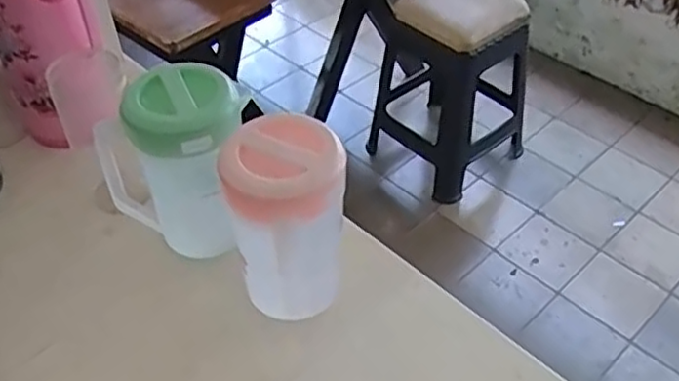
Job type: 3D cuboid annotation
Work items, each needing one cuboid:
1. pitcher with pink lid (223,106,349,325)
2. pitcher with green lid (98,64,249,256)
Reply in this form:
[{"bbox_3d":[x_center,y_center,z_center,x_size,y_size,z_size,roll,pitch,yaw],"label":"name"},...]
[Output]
[{"bbox_3d":[-0.056,0.037,0.735,0.123,0.201,0.135,-5,46,-3],"label":"pitcher with pink lid"},{"bbox_3d":[-0.179,-0.022,0.815,0.125,0.225,0.137,26,52,25],"label":"pitcher with green lid"}]

